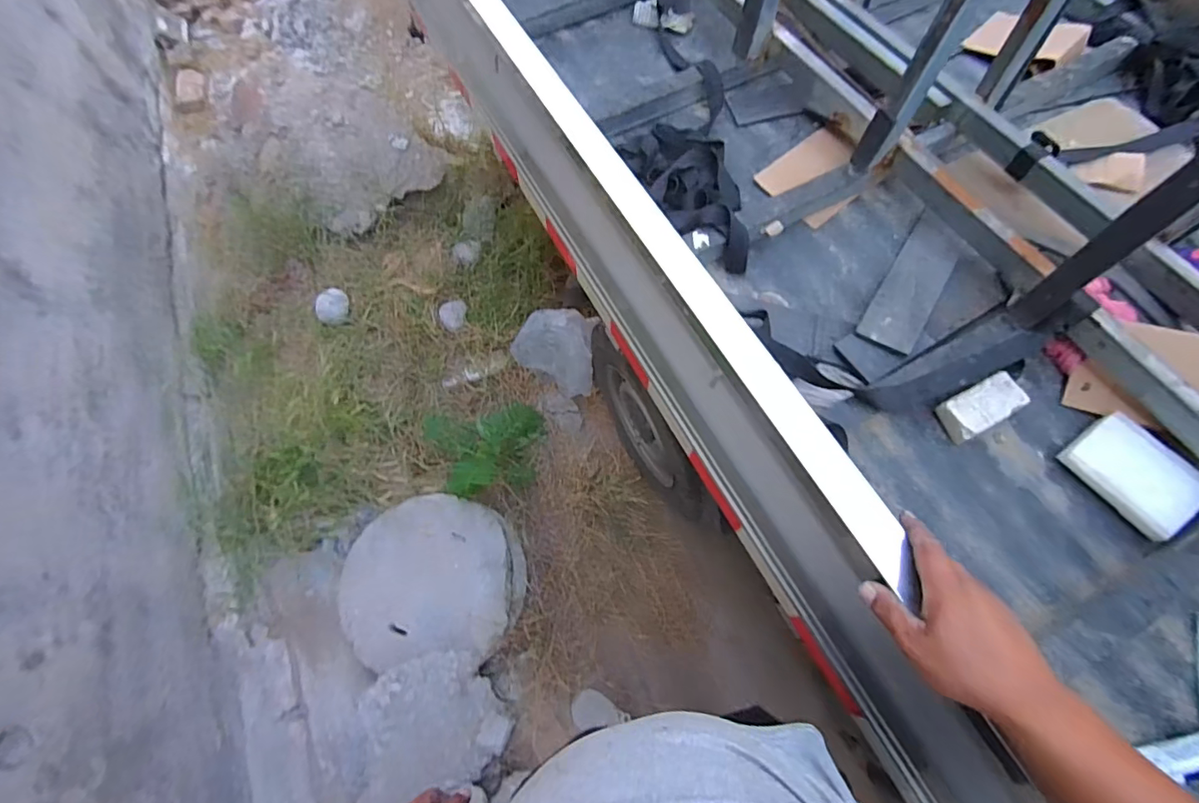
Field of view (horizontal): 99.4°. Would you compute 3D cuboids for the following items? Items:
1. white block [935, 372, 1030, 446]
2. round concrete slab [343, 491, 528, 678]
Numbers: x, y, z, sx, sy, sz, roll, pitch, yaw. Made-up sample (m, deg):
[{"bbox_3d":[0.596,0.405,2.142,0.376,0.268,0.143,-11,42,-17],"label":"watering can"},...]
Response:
[{"bbox_3d":[0.685,0.007,0.911,0.148,0.049,0.078,-26,67,-8],"label":"white block"},{"bbox_3d":[-0.451,0.464,1.370,0.460,0.098,0.417,-8,66,0],"label":"round concrete slab"}]

